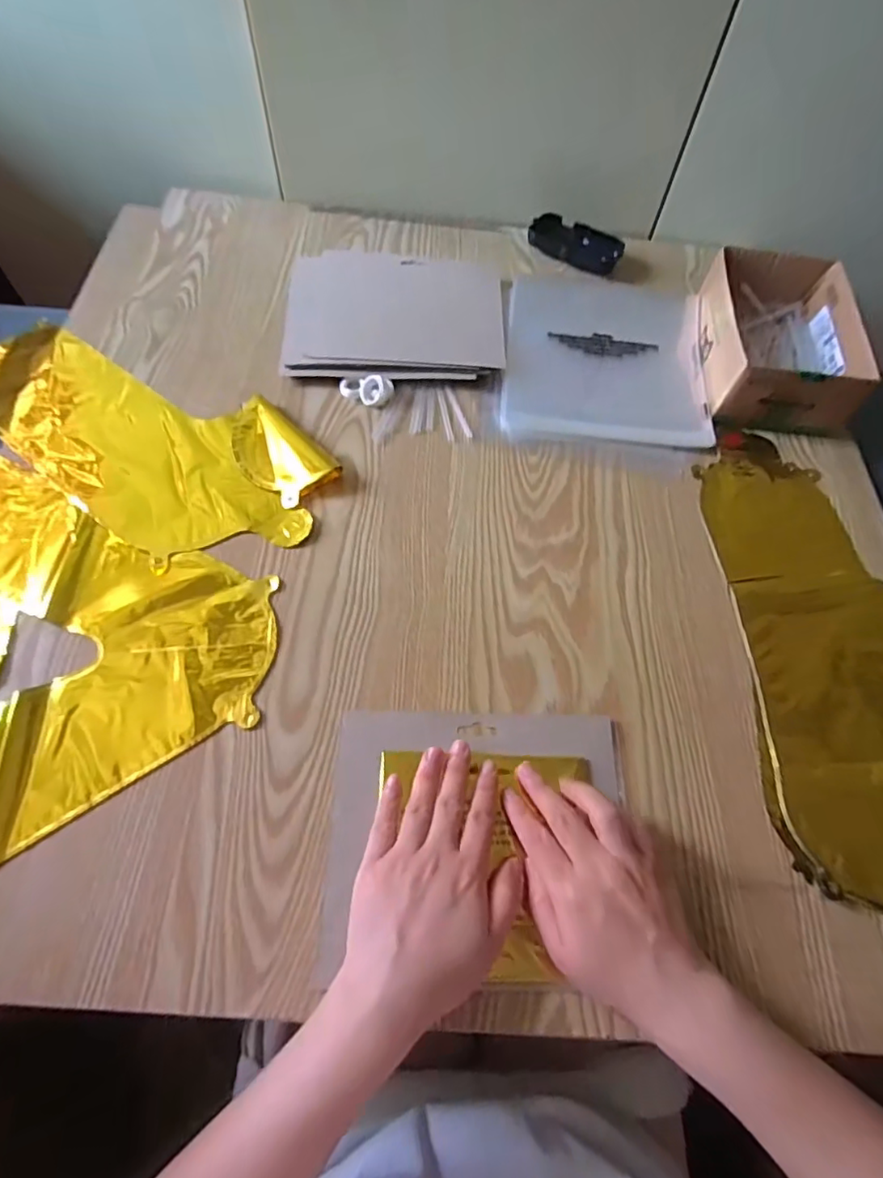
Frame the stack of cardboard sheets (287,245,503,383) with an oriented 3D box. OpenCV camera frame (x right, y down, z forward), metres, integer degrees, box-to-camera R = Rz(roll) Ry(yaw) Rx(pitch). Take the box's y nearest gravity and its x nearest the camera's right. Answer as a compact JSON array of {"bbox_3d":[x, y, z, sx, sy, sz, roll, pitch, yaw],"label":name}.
[{"bbox_3d":[-0.045,-0.287,0.582,0.215,0.018,0.179,2,62,-2],"label":"stack of cardboard sheets"}]

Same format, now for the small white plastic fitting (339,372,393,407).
[{"bbox_3d":[-0.072,-0.195,0.539,0.050,0.016,0.030,21,63,8],"label":"small white plastic fitting"}]

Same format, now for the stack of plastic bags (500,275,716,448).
[{"bbox_3d":[0.170,-0.255,0.591,0.201,0.014,0.253,6,62,1],"label":"stack of plastic bags"}]

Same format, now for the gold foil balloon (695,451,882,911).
[{"bbox_3d":[0.316,0.056,0.430,0.166,0.014,0.377,3,62,-1],"label":"gold foil balloon"}]

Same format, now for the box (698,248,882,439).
[{"bbox_3d":[0.343,-0.250,0.570,0.140,0.070,0.185,7,62,1],"label":"box"}]

